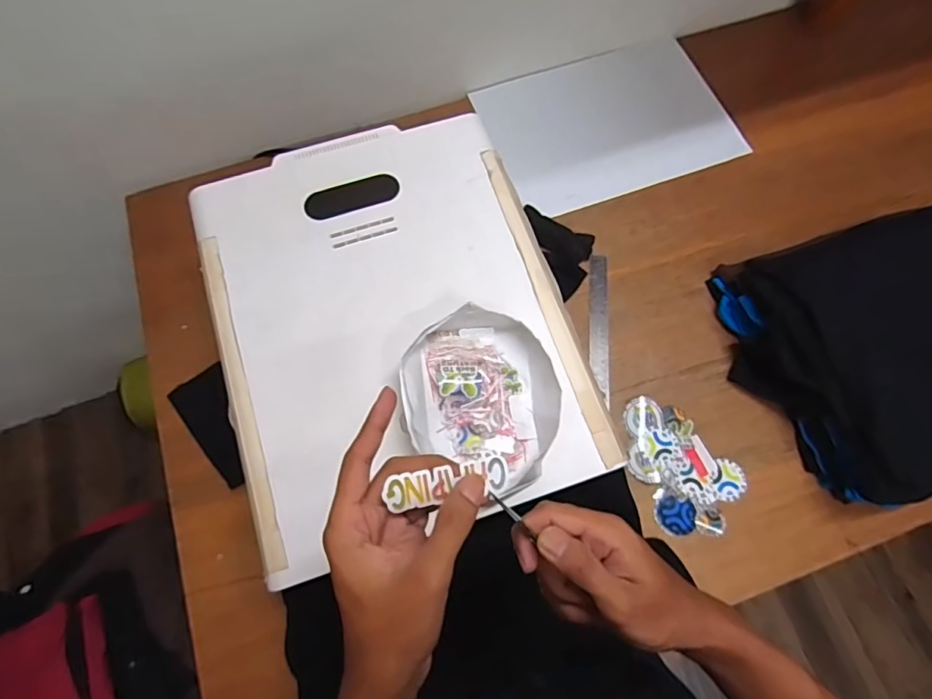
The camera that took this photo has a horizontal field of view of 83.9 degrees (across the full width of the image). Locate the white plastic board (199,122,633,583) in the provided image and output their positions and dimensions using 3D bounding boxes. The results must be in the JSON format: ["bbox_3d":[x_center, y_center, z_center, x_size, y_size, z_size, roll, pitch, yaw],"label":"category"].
[{"bbox_3d":[-0.093,-0.046,0.625,0.393,0.032,0.504,-18,72,-6],"label":"white plastic board"}]

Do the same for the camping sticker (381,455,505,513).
[{"bbox_3d":[-0.010,0.082,0.319,0.073,0.004,0.021,-15,91,-2],"label":"camping sticker"}]

